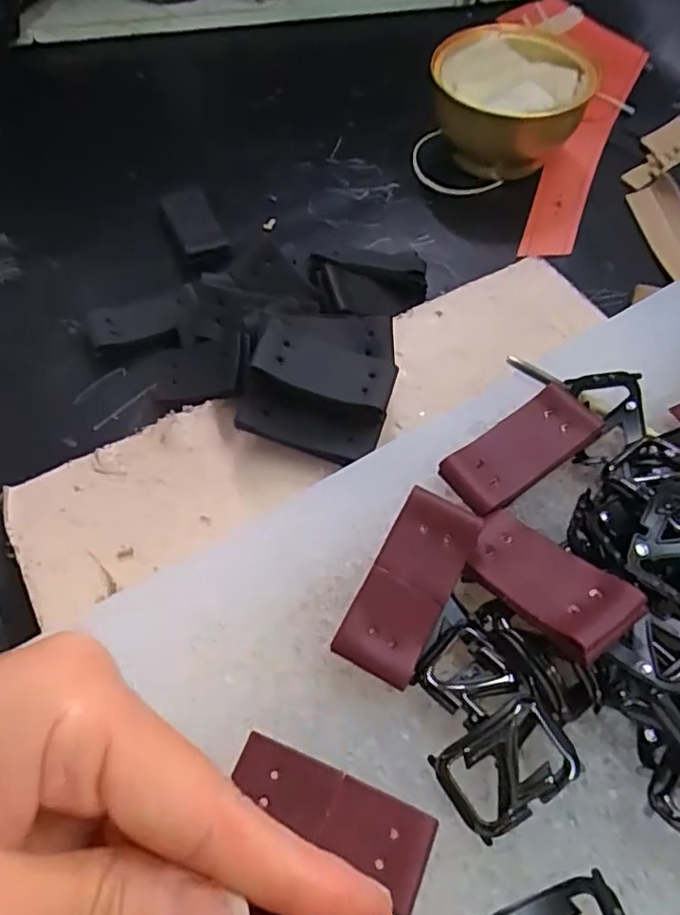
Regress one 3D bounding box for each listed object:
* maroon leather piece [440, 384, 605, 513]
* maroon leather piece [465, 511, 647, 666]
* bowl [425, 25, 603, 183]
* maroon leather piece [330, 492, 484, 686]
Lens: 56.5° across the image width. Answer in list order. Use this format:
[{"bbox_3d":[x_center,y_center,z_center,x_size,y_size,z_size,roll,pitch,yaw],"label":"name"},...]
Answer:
[{"bbox_3d":[0.072,-0.005,0.249,0.066,0.007,0.027,-33,64,-16],"label":"maroon leather piece"},{"bbox_3d":[0.065,0.039,0.207,0.028,0.008,0.058,-30,37,-16],"label":"maroon leather piece"},{"bbox_3d":[0.108,-0.228,0.409,0.093,0.051,0.093,-1,58,1],"label":"bowl"},{"bbox_3d":[0.023,0.042,0.211,0.027,0.004,0.061,29,75,4],"label":"maroon leather piece"}]

